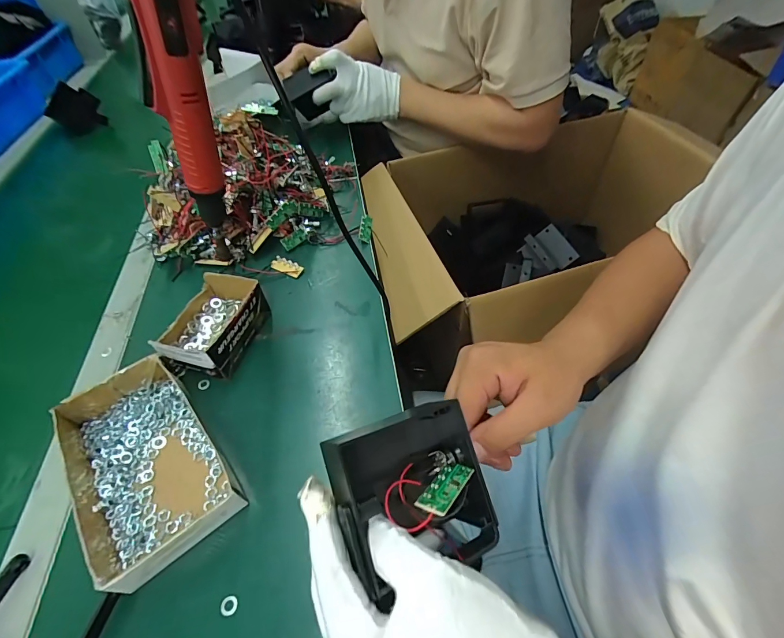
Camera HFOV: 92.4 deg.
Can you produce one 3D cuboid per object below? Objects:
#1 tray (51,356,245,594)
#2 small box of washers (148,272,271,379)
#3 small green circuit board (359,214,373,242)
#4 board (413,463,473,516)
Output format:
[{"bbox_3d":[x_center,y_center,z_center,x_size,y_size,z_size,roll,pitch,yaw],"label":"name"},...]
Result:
[{"bbox_3d":[-0.224,0.126,0.336,0.113,0.040,0.186,-35,57,-22],"label":"tray"},{"bbox_3d":[-0.200,0.007,0.418,0.091,0.050,0.109,10,52,12],"label":"small box of washers"},{"bbox_3d":[-0.037,-0.130,0.539,0.017,0.005,0.045,13,62,-15],"label":"small green circuit board"},{"bbox_3d":[0.033,0.097,0.223,0.018,0.004,0.051,10,15,29],"label":"board"}]

